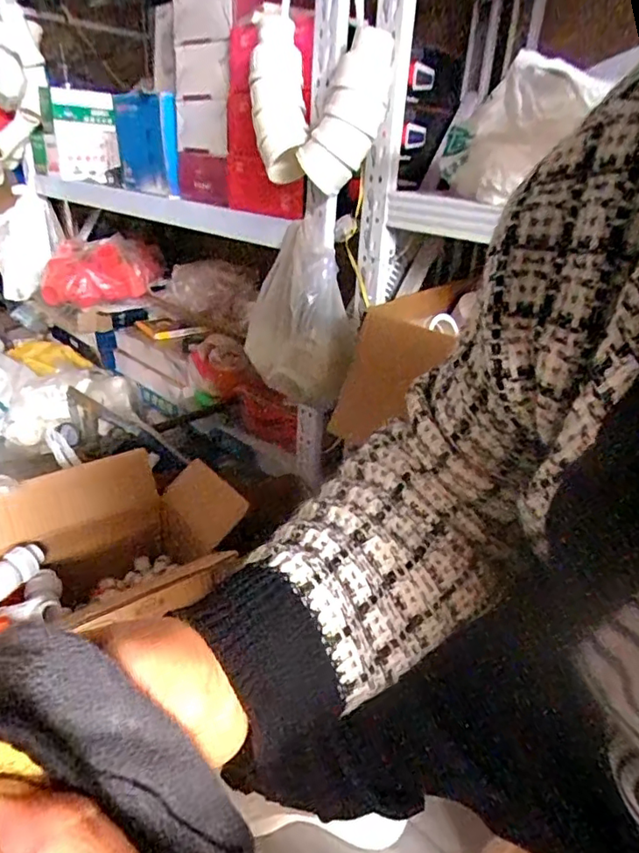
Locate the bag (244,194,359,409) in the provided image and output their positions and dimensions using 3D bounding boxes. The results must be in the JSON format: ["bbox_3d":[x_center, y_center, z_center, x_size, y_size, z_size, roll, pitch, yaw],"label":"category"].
[{"bbox_3d":[-0.033,-0.192,0.955,0.191,0.311,0.099,6,25,6],"label":"bag"}]

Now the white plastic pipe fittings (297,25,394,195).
[{"bbox_3d":[0.043,-0.450,0.785,0.079,0.215,0.061,16,17,-30],"label":"white plastic pipe fittings"}]

